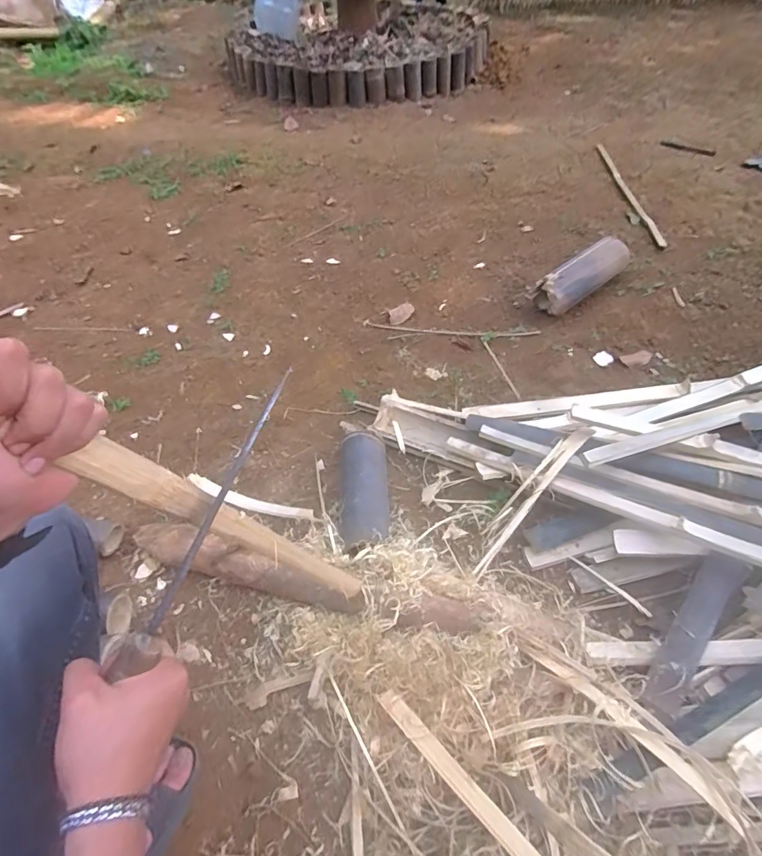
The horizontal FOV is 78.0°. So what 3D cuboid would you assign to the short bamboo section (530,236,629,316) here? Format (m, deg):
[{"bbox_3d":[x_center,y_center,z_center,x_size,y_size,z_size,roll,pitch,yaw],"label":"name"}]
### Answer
[{"bbox_3d":[0.559,-0.419,1.299,0.338,0.103,0.102,-28,55,-21],"label":"short bamboo section"}]

